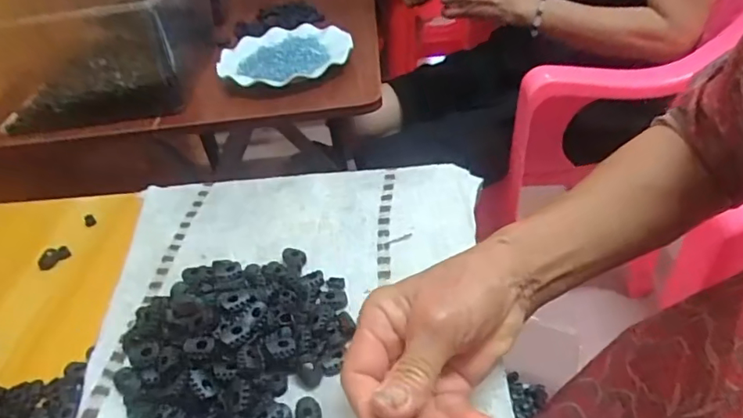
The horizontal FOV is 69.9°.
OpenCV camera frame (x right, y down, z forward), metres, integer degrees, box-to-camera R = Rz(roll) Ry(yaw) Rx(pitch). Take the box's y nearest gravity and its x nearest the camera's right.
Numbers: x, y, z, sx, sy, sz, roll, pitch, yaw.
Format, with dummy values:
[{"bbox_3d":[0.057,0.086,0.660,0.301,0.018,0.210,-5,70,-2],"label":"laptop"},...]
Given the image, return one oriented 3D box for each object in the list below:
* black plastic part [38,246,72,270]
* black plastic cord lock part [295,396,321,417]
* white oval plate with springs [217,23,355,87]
[{"bbox_3d":[-0.315,0.048,0.526,0.030,0.014,0.011,-31,44,-28],"label":"black plastic part"},{"bbox_3d":[-0.042,0.136,0.354,0.017,0.005,0.023,-8,38,-2],"label":"black plastic cord lock part"},{"bbox_3d":[-0.124,-0.223,0.757,0.183,0.020,0.160,-14,39,-10],"label":"white oval plate with springs"}]

